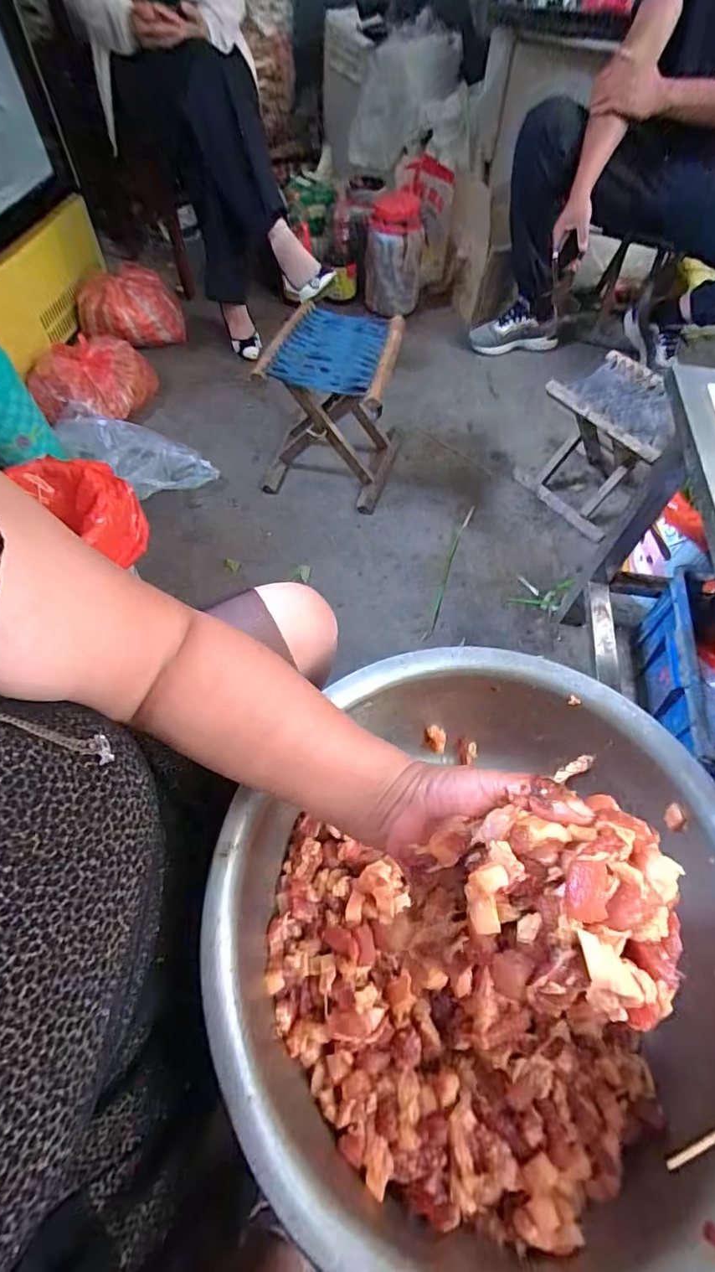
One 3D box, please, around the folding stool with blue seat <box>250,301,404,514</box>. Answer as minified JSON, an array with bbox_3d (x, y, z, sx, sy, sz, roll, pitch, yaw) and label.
[{"bbox_3d":[-0.047,-0.513,1.114,0.269,0.313,0.268,16,61,7],"label":"folding stool with blue seat"}]

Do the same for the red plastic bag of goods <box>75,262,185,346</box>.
[{"bbox_3d":[-0.624,-0.894,1.366,0.258,0.152,0.163,-24,64,-15],"label":"red plastic bag of goods"}]

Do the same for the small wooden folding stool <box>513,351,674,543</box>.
[{"bbox_3d":[0.551,-0.436,1.134,0.239,0.256,0.240,-40,69,-21],"label":"small wooden folding stool"}]

